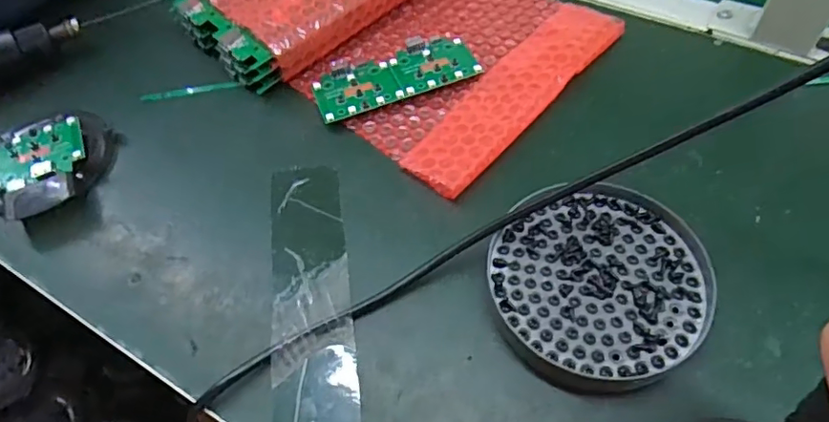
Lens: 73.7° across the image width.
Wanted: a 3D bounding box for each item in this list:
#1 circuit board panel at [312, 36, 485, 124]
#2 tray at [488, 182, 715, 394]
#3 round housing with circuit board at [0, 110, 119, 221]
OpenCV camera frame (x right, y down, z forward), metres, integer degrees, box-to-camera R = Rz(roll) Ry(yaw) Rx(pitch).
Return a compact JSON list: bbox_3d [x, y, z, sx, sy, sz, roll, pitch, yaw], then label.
[{"bbox_3d":[-0.014,-0.099,0.400,0.115,0.008,0.054,-17,57,-7],"label":"circuit board panel"},{"bbox_3d":[0.099,0.037,0.302,0.110,0.014,0.115,-2,56,3],"label":"tray"},{"bbox_3d":[-0.254,-0.034,0.376,0.089,0.024,0.089,-2,56,3],"label":"round housing with circuit board"}]

